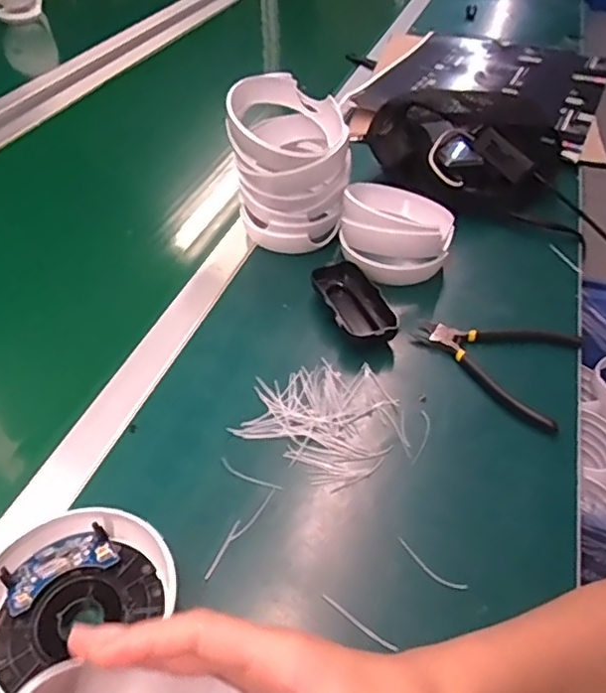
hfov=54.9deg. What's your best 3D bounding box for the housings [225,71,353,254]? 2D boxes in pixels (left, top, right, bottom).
[{"bbox_3d":[-0.011,-0.192,0.619,0.118,0.148,0.129,0,44,0],"label":"housings"}]

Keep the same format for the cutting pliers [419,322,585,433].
[{"bbox_3d":[0.168,0.006,0.521,0.135,0.009,0.117,20,47,19],"label":"cutting pliers"}]

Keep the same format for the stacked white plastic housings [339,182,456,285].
[{"bbox_3d":[0.099,-0.129,0.614,0.111,0.070,0.119,9,44,9],"label":"stacked white plastic housings"}]

